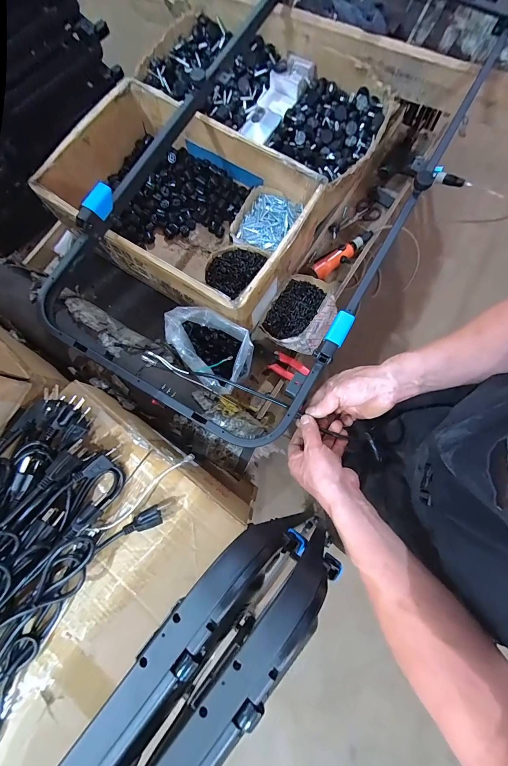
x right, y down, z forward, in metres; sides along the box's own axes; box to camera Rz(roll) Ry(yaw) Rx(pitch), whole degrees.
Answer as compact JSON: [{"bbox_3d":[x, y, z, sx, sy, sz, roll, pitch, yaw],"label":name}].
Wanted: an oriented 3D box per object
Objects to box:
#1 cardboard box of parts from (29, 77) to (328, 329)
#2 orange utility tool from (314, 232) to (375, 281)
[{"bbox_3d":[-0.153,-0.392,0.738,0.541,0.181,0.365,33,81,7],"label":"cardboard box of parts"},{"bbox_3d":[0.226,-0.330,0.811,0.171,0.035,0.043,-34,80,-5],"label":"orange utility tool"}]

